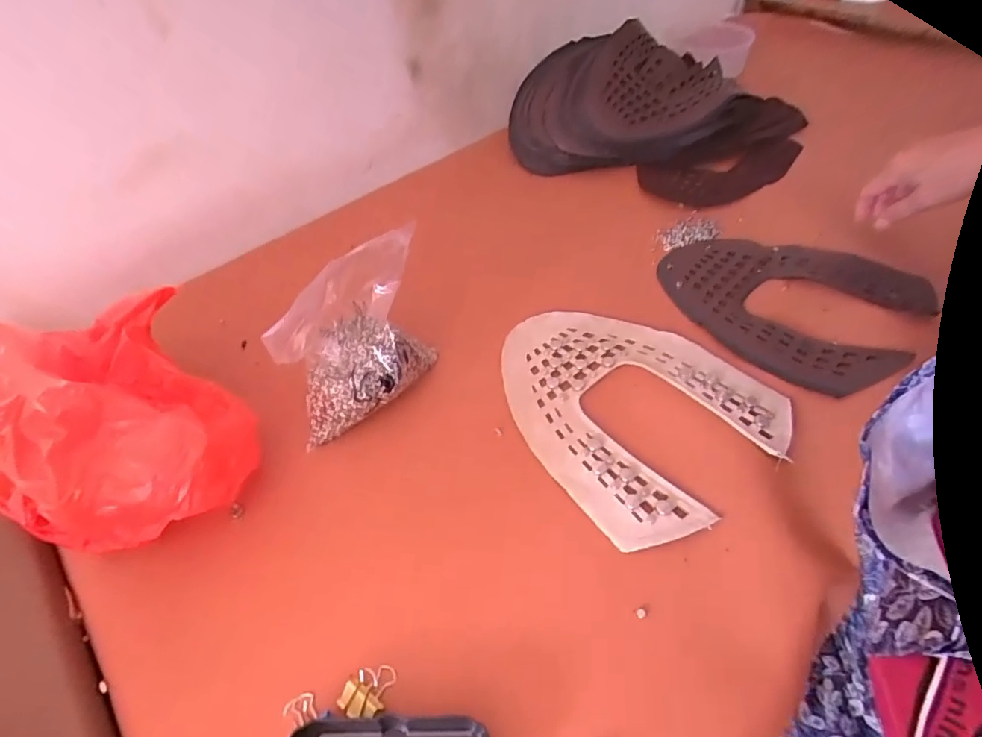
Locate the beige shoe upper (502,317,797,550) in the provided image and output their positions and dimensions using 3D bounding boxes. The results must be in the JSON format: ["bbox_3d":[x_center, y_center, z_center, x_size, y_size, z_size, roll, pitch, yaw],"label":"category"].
[{"bbox_3d":[0.110,0.025,0.464,0.187,0.012,0.237,-34,53,-22],"label":"beige shoe upper"}]

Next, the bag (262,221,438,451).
[{"bbox_3d":[-0.110,-0.023,0.449,0.078,0.142,0.136,10,50,15],"label":"bag"}]

